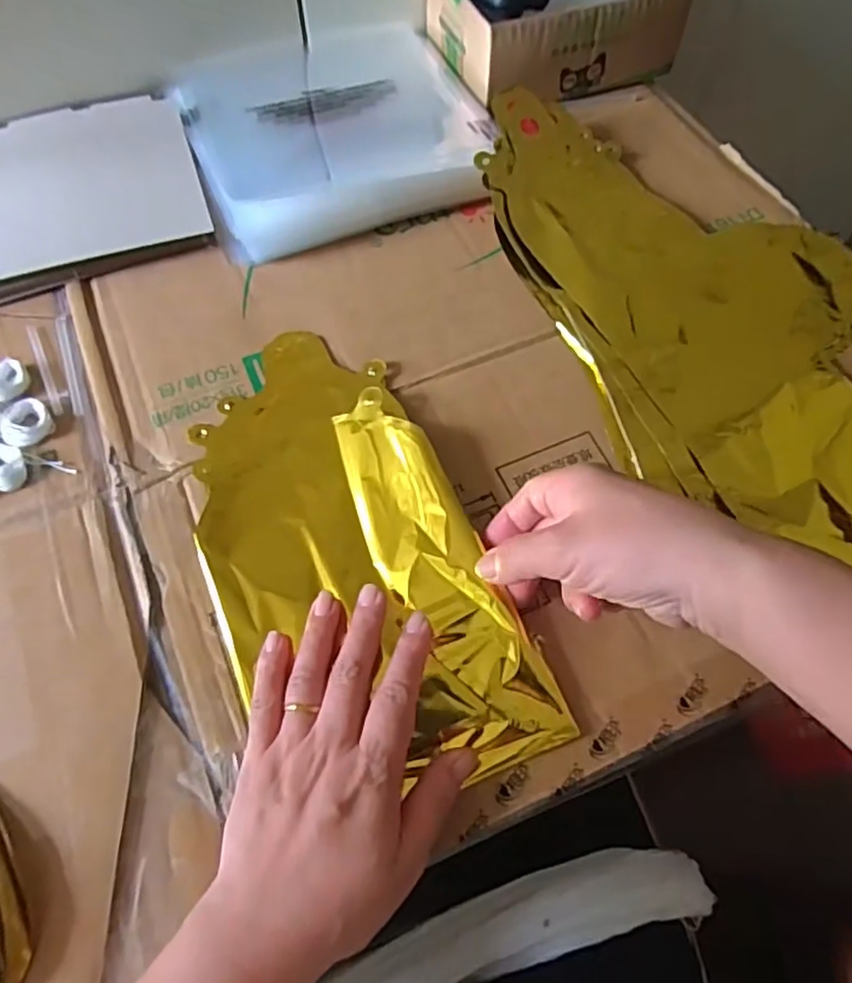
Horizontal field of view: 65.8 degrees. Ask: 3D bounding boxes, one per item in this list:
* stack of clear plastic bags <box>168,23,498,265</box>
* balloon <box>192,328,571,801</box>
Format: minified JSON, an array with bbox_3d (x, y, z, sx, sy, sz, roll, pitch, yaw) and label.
[{"bbox_3d":[-0.073,-0.300,0.525,0.226,0.025,0.231,-18,65,-10],"label":"stack of clear plastic bags"},{"bbox_3d":[-0.048,0.022,0.370,0.145,0.024,0.281,-20,65,-10],"label":"balloon"}]

